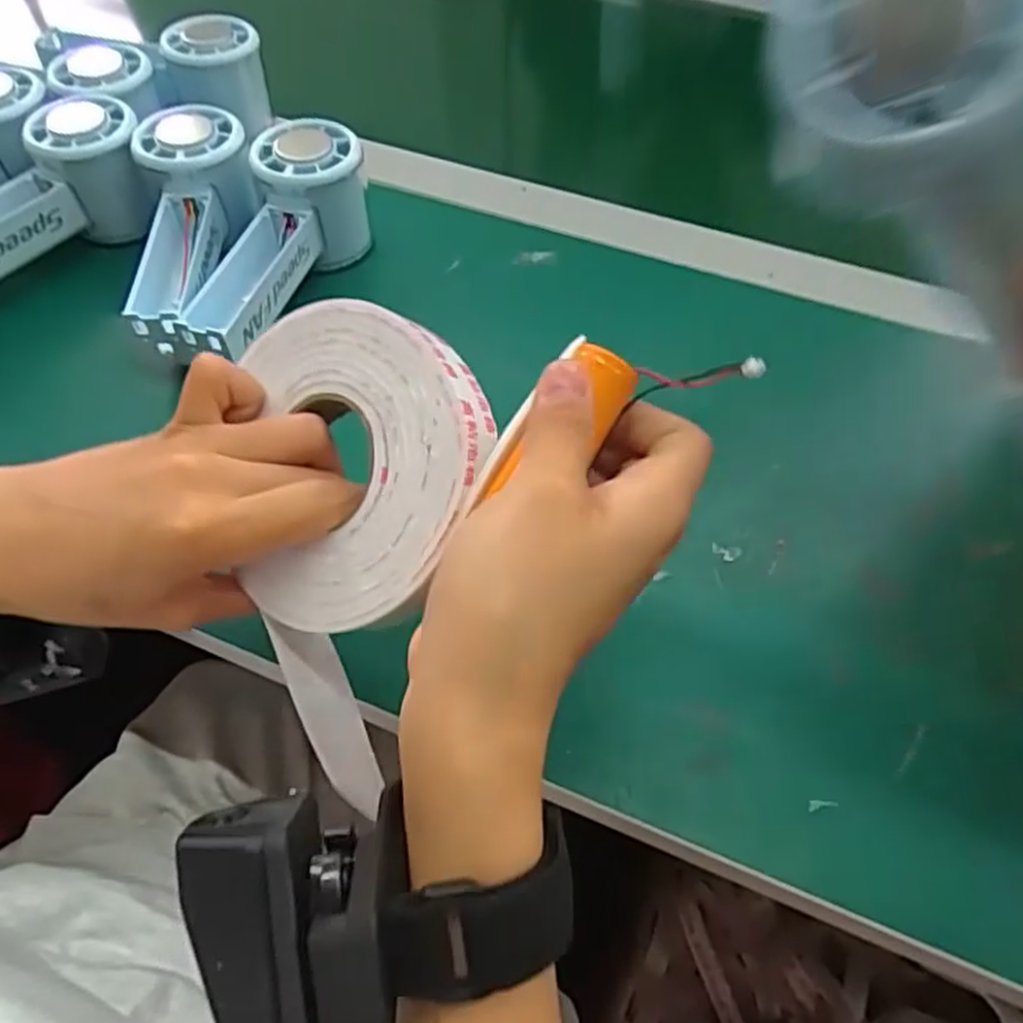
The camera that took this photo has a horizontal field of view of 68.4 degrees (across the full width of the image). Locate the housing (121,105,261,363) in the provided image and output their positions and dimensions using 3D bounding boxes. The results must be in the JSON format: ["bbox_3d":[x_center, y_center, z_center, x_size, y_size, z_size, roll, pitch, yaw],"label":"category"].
[{"bbox_3d":[-0.163,-0.145,0.389,0.056,0.053,0.143,-8,56,-7],"label":"housing"}]

